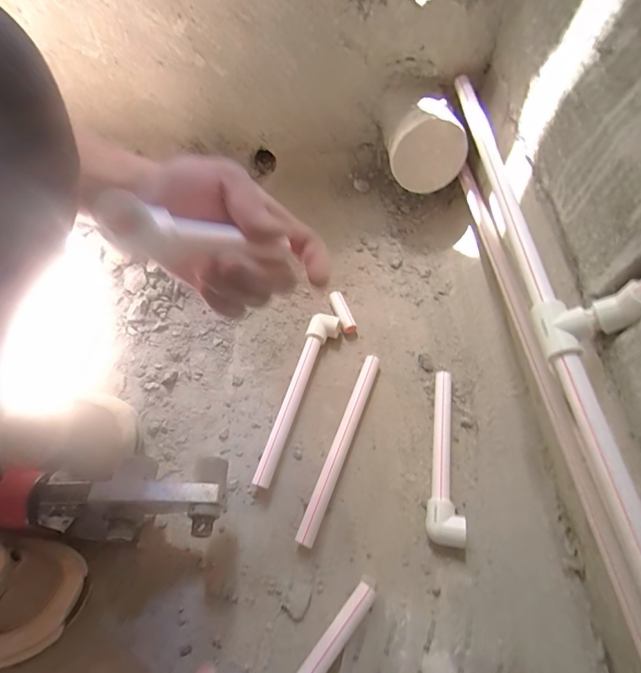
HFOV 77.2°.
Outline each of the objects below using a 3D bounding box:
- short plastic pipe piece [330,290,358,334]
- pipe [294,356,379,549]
[{"bbox_3d":[0.032,-0.036,0.590,0.019,0.019,0.067,-16,60,-12],"label":"short plastic pipe piece"},{"bbox_3d":[0.026,0.129,0.492,0.021,0.016,0.240,20,59,9],"label":"pipe"}]

